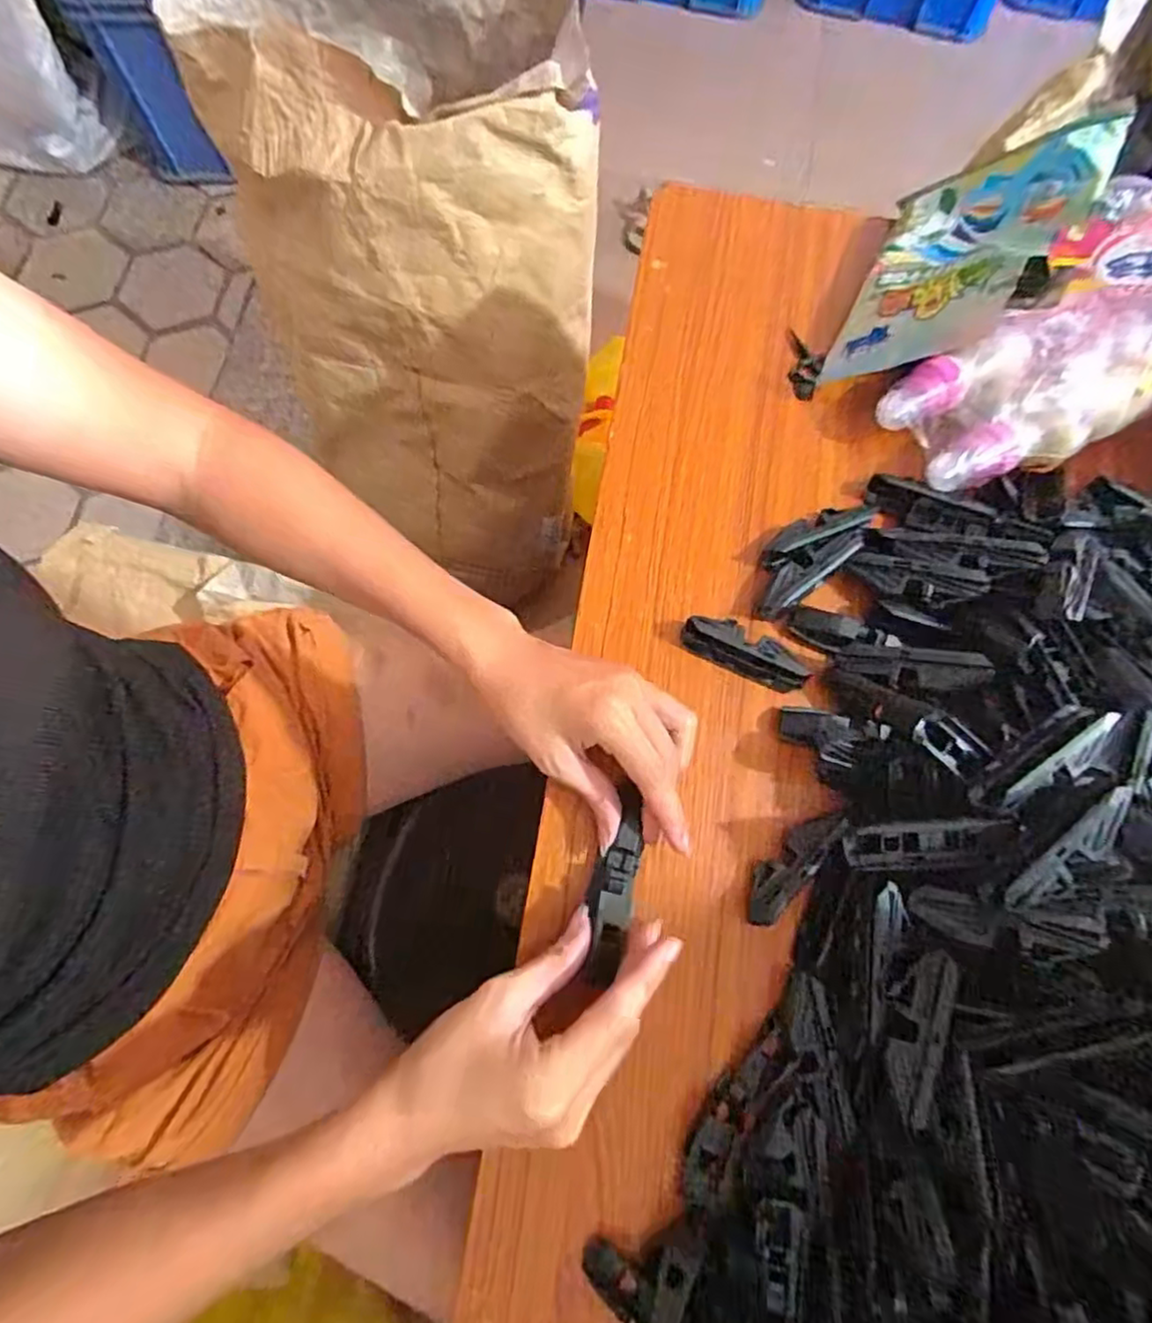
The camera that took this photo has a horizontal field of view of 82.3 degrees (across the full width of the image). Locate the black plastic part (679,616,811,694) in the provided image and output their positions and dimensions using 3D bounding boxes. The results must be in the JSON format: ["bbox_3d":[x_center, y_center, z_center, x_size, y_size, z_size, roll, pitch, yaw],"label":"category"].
[{"bbox_3d":[0.095,-0.007,0.364,0.071,0.022,0.024,25,75,6],"label":"black plastic part"}]

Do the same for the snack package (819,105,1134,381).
[{"bbox_3d":[0.224,-0.235,0.383,0.112,0.020,0.140,18,78,48],"label":"snack package"}]

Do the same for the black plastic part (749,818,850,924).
[{"bbox_3d":[0.109,0.103,0.337,0.018,0.026,0.067,40,77,10],"label":"black plastic part"}]

